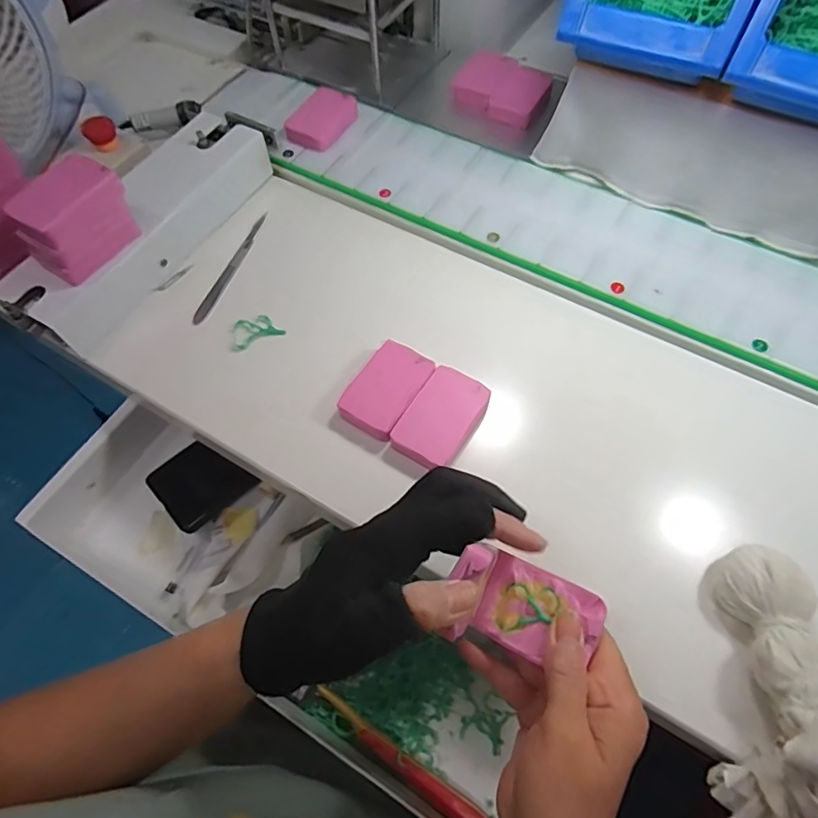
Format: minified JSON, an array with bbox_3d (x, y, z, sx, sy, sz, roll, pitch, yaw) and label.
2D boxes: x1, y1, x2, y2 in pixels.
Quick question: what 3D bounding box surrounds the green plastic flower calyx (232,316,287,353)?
[{"bbox_3d":[-0.126,-0.064,0.441,0.042,0.006,0.026,-22,72,-12],"label":"green plastic flower calyx"}]

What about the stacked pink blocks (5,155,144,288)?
[{"bbox_3d":[-0.251,-0.142,0.404,0.045,0.068,0.077,31,67,16],"label":"stacked pink blocks"}]

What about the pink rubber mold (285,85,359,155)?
[{"bbox_3d":[-0.088,-0.295,0.542,0.050,0.022,0.068,28,66,15],"label":"pink rubber mold"}]

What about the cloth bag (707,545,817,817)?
[{"bbox_3d":[0.205,0.155,0.292,0.055,0.052,0.159,9,63,6],"label":"cloth bag"}]

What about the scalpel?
[{"bbox_3d":[-0.157,-0.128,0.477,0.010,0.008,0.130,16,64,10],"label":"scalpel"}]

